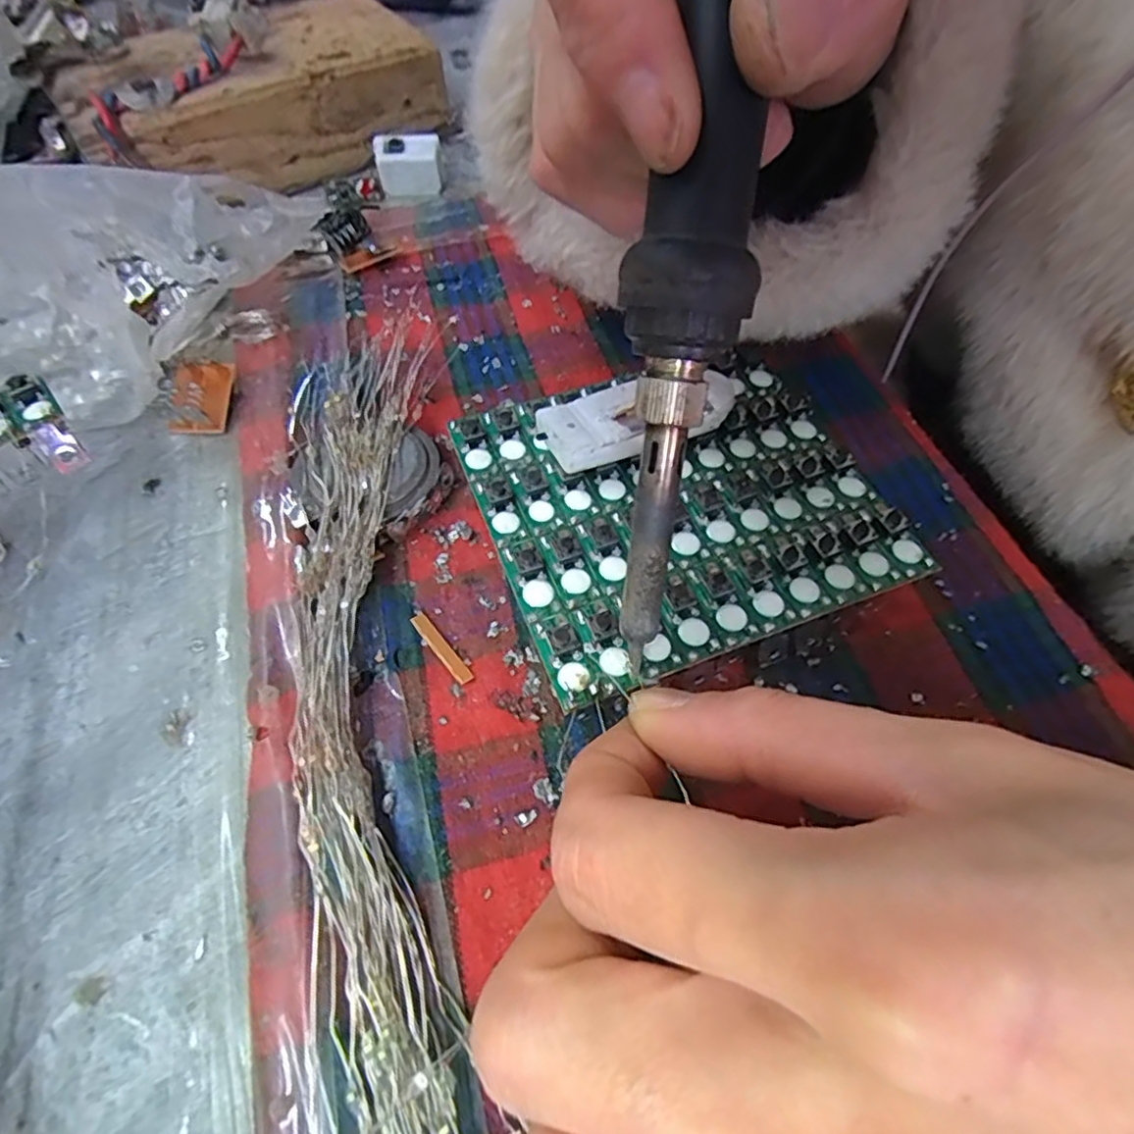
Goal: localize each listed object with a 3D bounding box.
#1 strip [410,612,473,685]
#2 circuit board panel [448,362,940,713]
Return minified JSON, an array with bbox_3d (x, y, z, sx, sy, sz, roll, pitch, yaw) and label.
[{"bbox_3d":[-0.030,0.019,0.159,0.004,0.004,0.021,-35,63,-21],"label":"strip"},{"bbox_3d":[0.027,-0.019,0.166,0.092,0.008,0.085,-19,58,-12],"label":"circuit board panel"}]

